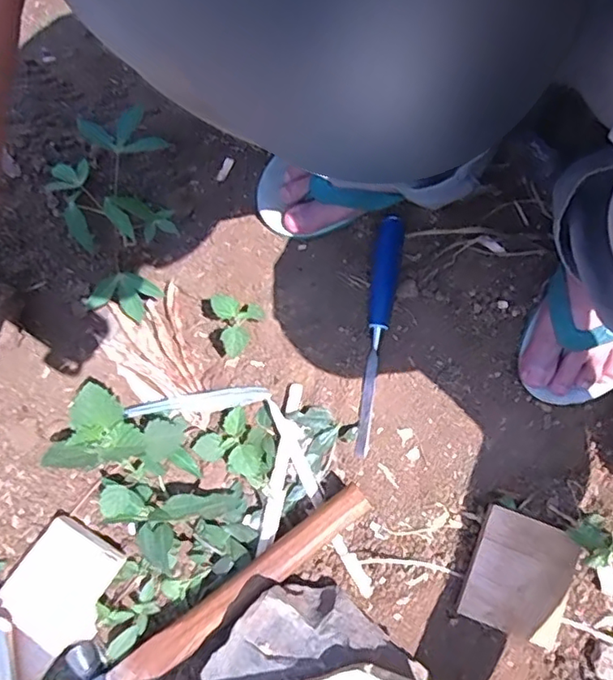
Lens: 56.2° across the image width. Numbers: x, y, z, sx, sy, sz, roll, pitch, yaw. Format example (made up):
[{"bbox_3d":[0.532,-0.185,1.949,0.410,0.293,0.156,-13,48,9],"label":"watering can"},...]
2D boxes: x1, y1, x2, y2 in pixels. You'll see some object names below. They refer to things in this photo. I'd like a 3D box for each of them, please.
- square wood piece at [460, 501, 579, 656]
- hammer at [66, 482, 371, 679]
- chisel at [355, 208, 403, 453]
[{"bbox_3d":[0.182,0.199,0.489,0.079,0.023,0.095,21,83,6],"label":"square wood piece"},{"bbox_3d":[-0.065,0.214,0.469,0.275,0.047,0.083,-32,71,-12],"label":"hammer"},{"bbox_3d":[0.067,-0.008,0.547,0.024,0.020,0.228,8,83,4],"label":"chisel"}]

